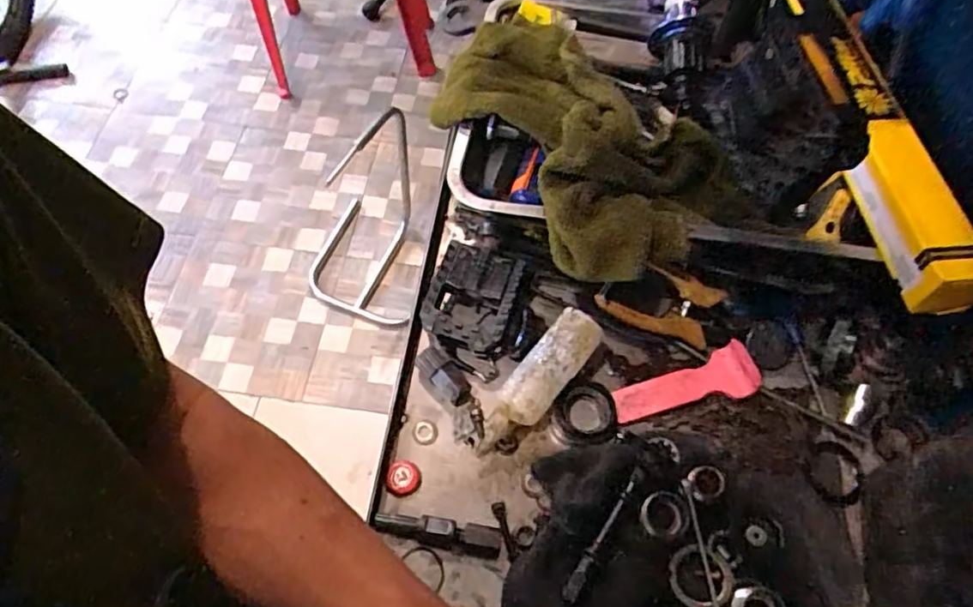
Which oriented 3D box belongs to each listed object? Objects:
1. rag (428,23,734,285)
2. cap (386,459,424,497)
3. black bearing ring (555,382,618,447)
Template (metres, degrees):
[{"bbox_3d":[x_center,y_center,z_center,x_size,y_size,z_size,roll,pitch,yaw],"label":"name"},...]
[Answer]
[{"bbox_3d":[0.069,-0.153,0.521,0.164,0.062,0.282,-30,65,-17],"label":"rag"},{"bbox_3d":[-0.065,0.137,0.486,0.028,0.009,0.027,0,60,-1],"label":"cap"},{"bbox_3d":[0.081,0.090,0.501,0.046,0.019,0.048,0,60,-1],"label":"black bearing ring"}]

